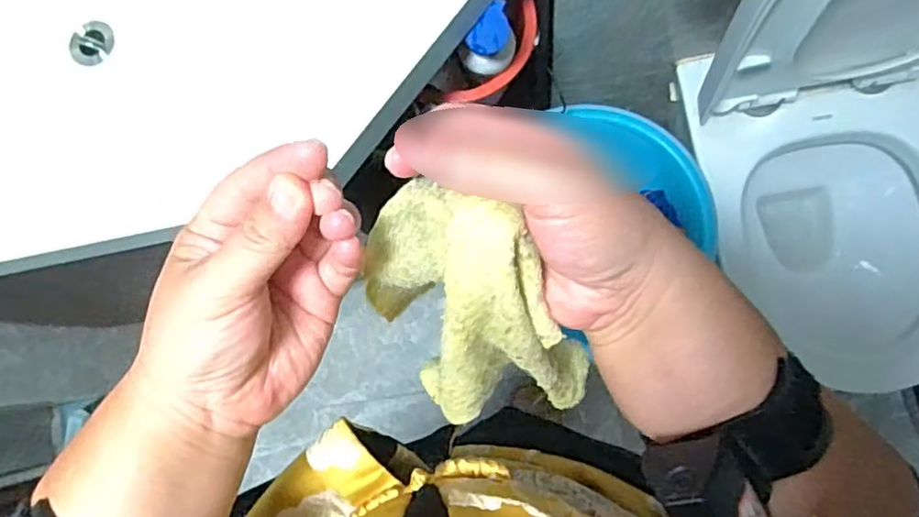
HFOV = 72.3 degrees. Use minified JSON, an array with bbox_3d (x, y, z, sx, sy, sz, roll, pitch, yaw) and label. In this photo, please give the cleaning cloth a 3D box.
[{"bbox_3d":[0.005,0.031,0.304,0.082,0.127,0.112,-30,80,2],"label":"cleaning cloth"}]

